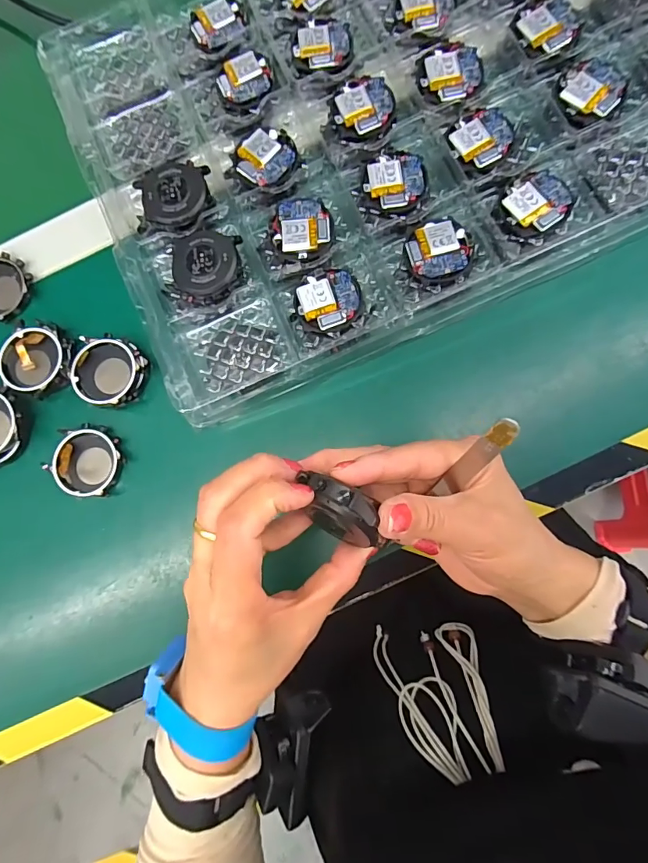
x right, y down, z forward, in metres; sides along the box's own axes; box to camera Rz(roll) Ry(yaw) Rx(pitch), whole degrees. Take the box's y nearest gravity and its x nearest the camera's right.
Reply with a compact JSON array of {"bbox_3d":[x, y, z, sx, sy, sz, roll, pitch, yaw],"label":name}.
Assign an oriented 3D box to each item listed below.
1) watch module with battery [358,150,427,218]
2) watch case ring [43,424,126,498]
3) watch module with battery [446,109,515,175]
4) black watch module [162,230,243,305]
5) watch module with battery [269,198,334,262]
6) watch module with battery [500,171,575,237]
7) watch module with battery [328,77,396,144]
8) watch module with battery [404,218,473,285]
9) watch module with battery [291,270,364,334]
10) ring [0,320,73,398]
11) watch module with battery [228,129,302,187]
[{"bbox_3d":[0.047,-0.163,0.289,0.041,0.007,0.041,9,84,8],"label":"watch module with battery"},{"bbox_3d":[-0.160,0.020,0.299,0.045,0.010,0.047,-1,83,6],"label":"watch case ring"},{"bbox_3d":[0.103,-0.190,0.286,0.040,0.005,0.038,-36,81,1],"label":"watch module with battery"},{"bbox_3d":[-0.080,-0.108,0.291,0.048,0.014,0.046,15,85,8],"label":"black watch module"},{"bbox_3d":[-0.015,-0.133,0.289,0.040,0.007,0.042,-25,81,3],"label":"watch module with battery"},{"bbox_3d":[0.132,-0.142,0.275,0.042,0.008,0.039,-14,82,5],"label":"watch module with battery"},{"bbox_3d":[0.026,-0.219,0.298,0.042,0.005,0.038,-21,81,4],"label":"watch module with battery"},{"bbox_3d":[0.072,-0.113,0.279,0.040,0.010,0.040,-8,82,6],"label":"watch module with battery"},{"bbox_3d":[0.003,-0.083,0.282,0.043,0.009,0.039,0,83,7],"label":"watch module with battery"},{"bbox_3d":[-0.200,-0.052,0.303,0.047,0.010,0.052,-24,81,3],"label":"ring"},{"bbox_3d":[-0.038,-0.183,0.298,0.041,0.008,0.044,42,89,9],"label":"watch module with battery"}]

